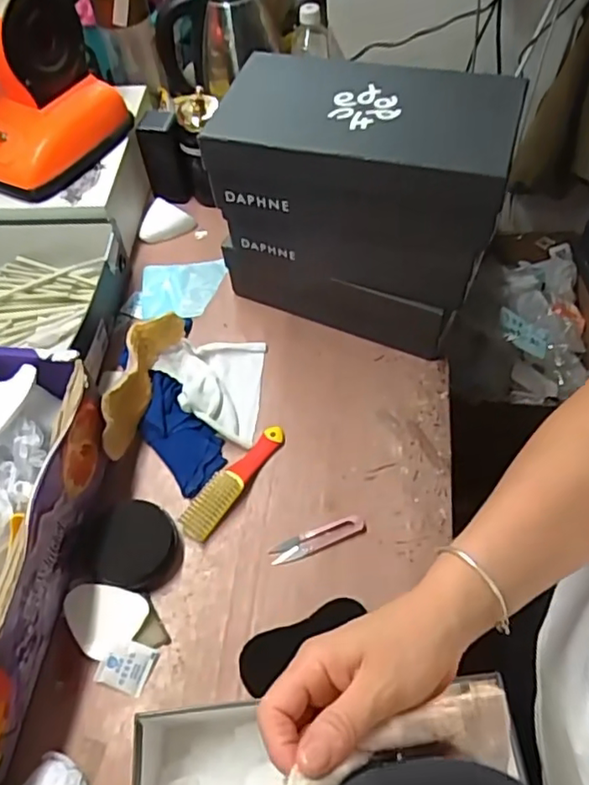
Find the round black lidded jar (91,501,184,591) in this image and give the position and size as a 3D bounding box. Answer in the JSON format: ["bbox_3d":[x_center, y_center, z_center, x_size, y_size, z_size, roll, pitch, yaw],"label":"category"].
[{"bbox_3d":[-0.166,0.161,0.648,0.084,0.037,0.089,-2,56,2],"label":"round black lidded jar"}]

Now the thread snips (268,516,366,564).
[{"bbox_3d":[0.025,0.157,0.653,0.103,0.004,0.025,-19,57,-9],"label":"thread snips"}]

